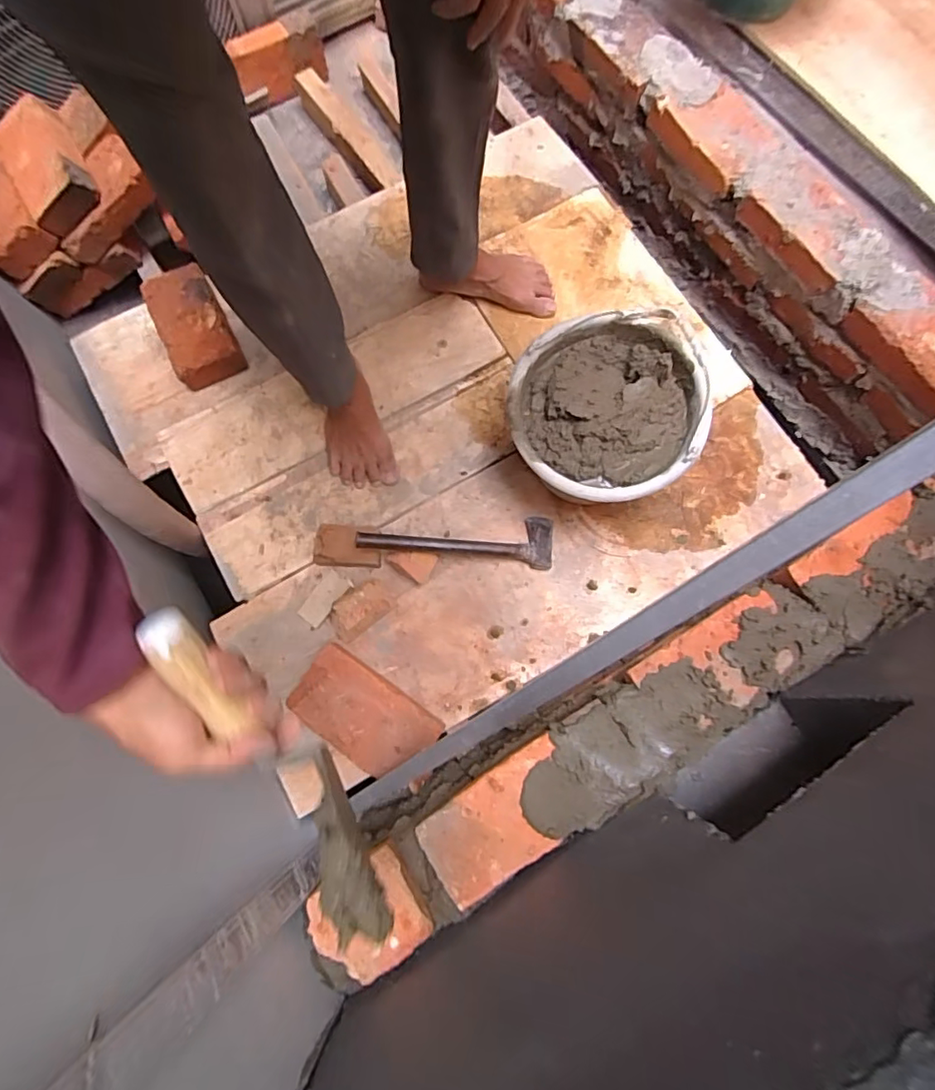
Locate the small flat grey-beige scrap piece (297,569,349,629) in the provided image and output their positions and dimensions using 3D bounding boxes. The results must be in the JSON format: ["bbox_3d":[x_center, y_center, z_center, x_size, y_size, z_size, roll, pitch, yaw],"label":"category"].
[{"bbox_3d":[-0.210,0.077,0.797,0.041,0.013,0.079,36,80,9],"label":"small flat grey-beige scrap piece"}]

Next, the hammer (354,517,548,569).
[{"bbox_3d":[-0.011,-0.007,0.778,0.283,0.030,0.073,1,76,-16],"label":"hammer"}]

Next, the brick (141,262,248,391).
[{"bbox_3d":[-0.445,-0.355,0.893,0.104,0.052,0.195,-27,77,-5],"label":"brick"}]

